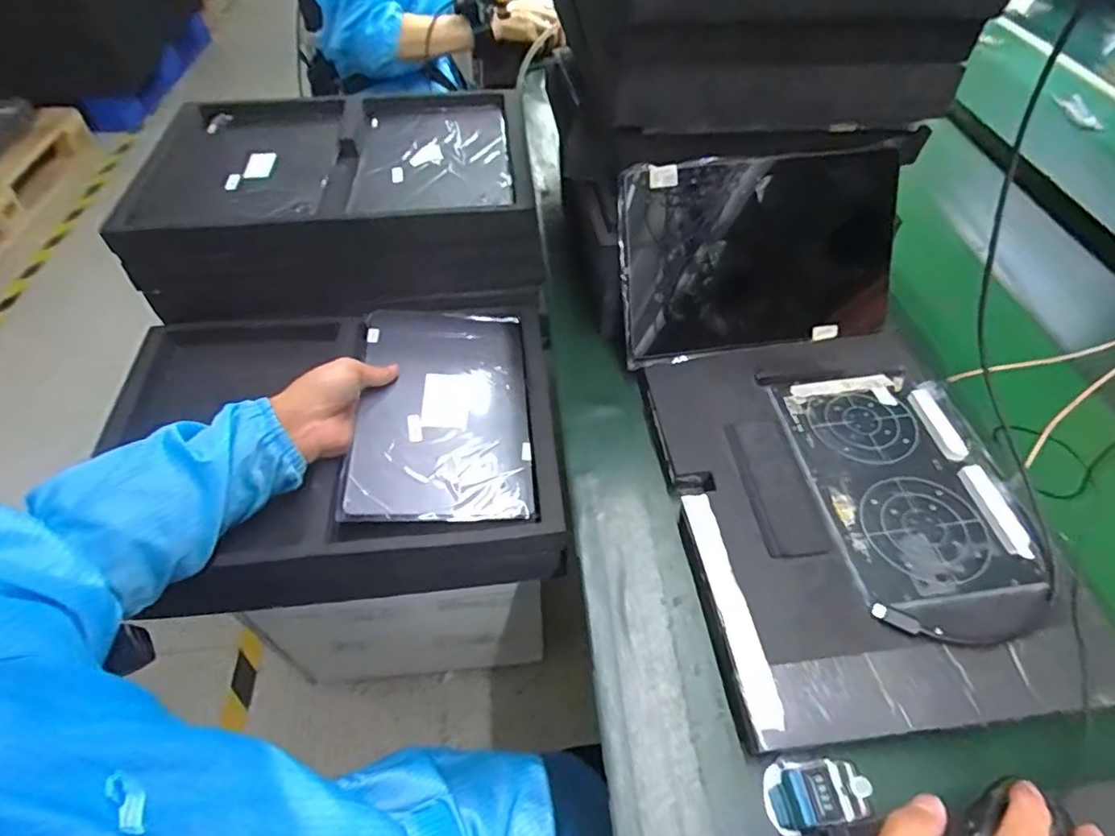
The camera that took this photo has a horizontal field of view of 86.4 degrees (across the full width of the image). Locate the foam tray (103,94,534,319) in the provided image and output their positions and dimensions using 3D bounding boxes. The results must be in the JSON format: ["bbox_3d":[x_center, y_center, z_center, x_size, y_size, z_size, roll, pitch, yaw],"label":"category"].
[{"bbox_3d":[-0.233,-0.255,0.676,0.416,0.133,0.257,-12,53,-11],"label":"foam tray"}]

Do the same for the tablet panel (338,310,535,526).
[{"bbox_3d":[-0.108,-0.011,0.573,0.161,0.007,0.245,5,50,-14],"label":"tablet panel"}]

